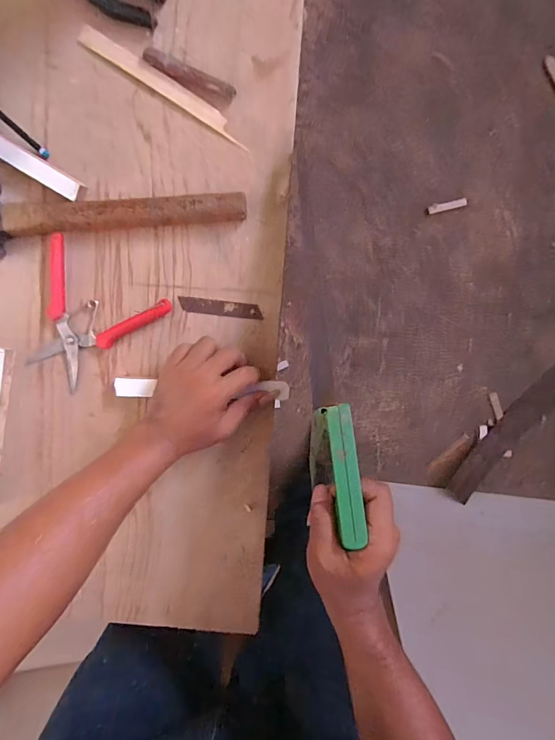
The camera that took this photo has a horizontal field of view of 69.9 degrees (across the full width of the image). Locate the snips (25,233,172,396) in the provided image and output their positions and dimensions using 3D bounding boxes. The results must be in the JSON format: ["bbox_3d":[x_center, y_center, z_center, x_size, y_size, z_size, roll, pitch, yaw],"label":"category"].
[{"bbox_3d":[-0.230,-0.054,0.473,0.151,0.016,0.151,33,94,-3],"label":"snips"}]

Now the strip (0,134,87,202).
[{"bbox_3d":[-0.314,-0.254,0.454,0.198,0.021,0.024,30,94,-3],"label":"strip"}]

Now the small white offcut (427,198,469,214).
[{"bbox_3d":[0.504,-0.486,1.178,0.116,0.017,0.028,-12,95,3],"label":"small white offcut"}]

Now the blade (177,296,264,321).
[{"bbox_3d":[-0.068,-0.075,0.478,0.099,0.004,0.019,6,95,-1],"label":"blade"}]

